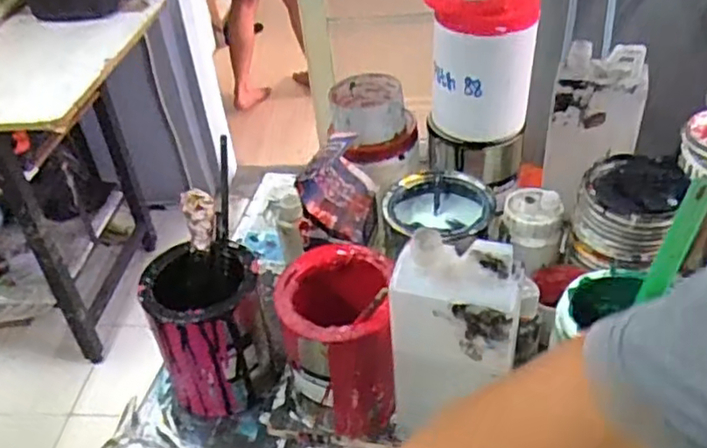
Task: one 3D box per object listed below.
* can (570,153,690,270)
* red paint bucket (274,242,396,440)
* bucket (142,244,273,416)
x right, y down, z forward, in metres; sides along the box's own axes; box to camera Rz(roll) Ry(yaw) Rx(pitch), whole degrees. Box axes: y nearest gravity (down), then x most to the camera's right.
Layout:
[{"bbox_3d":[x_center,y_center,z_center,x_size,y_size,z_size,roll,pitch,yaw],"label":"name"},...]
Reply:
[{"bbox_3d":[0.284,-0.014,0.670,0.100,0.084,0.104,16,43,25],"label":"can"},{"bbox_3d":[-0.011,0.109,0.600,0.098,0.146,0.109,-1,39,6],"label":"red paint bucket"},{"bbox_3d":[-0.136,0.105,0.639,0.099,0.142,0.101,-4,38,3],"label":"bucket"}]

